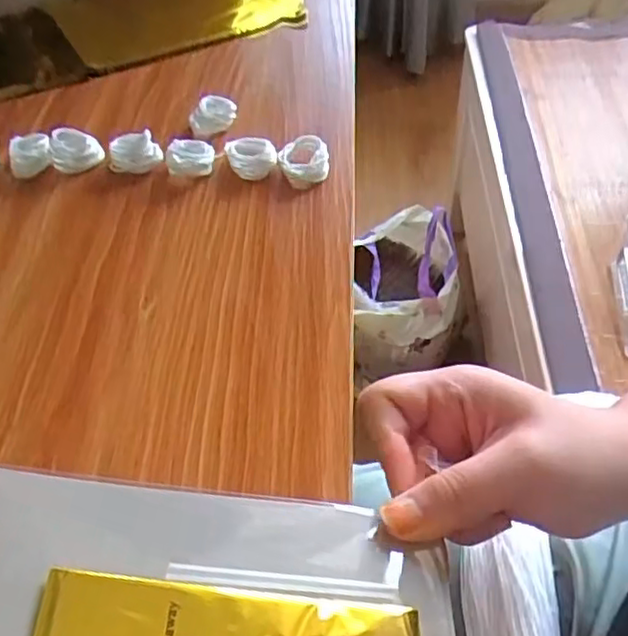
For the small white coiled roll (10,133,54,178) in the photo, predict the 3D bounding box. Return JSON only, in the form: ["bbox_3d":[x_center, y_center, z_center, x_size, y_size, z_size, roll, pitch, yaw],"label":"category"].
[{"bbox_3d":[-0.168,-0.098,0.389,0.024,0.010,0.030,-16,51,-12],"label":"small white coiled roll"}]

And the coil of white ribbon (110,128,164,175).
[{"bbox_3d":[-0.105,-0.098,0.384,0.030,0.015,0.021,-11,51,-8],"label":"coil of white ribbon"}]

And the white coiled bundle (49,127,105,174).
[{"bbox_3d":[-0.141,-0.101,0.388,0.029,0.014,0.023,-19,52,-14],"label":"white coiled bundle"}]

